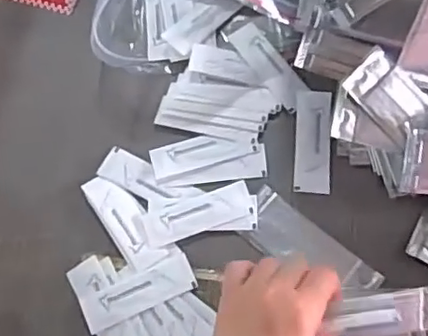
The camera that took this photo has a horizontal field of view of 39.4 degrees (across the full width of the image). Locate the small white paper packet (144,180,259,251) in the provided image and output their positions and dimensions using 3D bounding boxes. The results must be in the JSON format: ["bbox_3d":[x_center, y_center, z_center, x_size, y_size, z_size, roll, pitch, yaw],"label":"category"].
[{"bbox_3d":[-0.013,0.038,0.502,0.091,0.006,0.031,-17,69,-4],"label":"small white paper packet"}]

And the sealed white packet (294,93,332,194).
[{"bbox_3d":[0.086,-0.023,0.520,0.031,0.004,0.092,2,75,7],"label":"sealed white packet"}]

